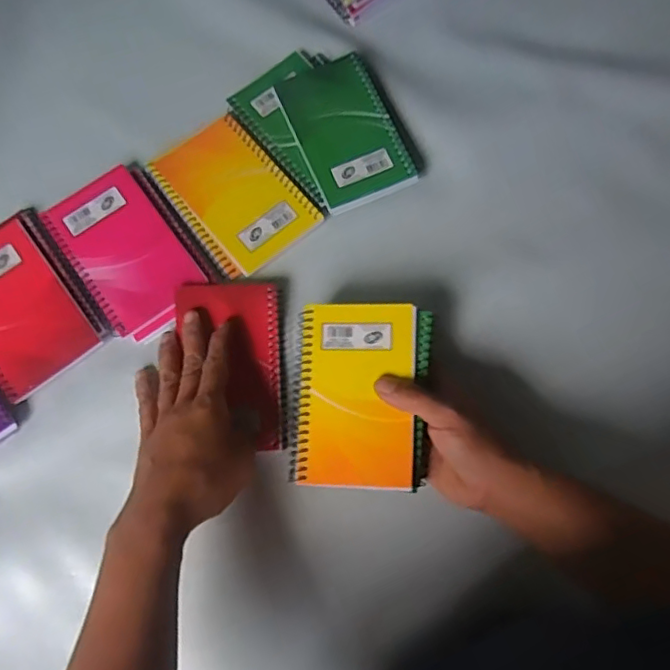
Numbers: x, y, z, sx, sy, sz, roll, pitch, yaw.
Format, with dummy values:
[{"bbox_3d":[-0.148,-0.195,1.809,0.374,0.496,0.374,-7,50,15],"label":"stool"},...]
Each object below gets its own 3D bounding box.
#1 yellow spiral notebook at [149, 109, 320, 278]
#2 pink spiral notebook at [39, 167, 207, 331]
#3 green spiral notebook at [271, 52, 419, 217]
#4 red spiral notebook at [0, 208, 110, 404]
[{"bbox_3d":[-0.085,-0.119,0.490,0.091,0.005,0.131,-38,80,-10],"label":"yellow spiral notebook"},{"bbox_3d":[-0.172,-0.072,0.478,0.082,0.005,0.128,-35,80,-9],"label":"pink spiral notebook"},{"bbox_3d":[0.008,-0.176,0.502,0.081,0.012,0.134,-23,78,-7],"label":"green spiral notebook"},{"bbox_3d":[-0.251,-0.027,0.464,0.094,0.009,0.135,-36,80,-10],"label":"red spiral notebook"}]

